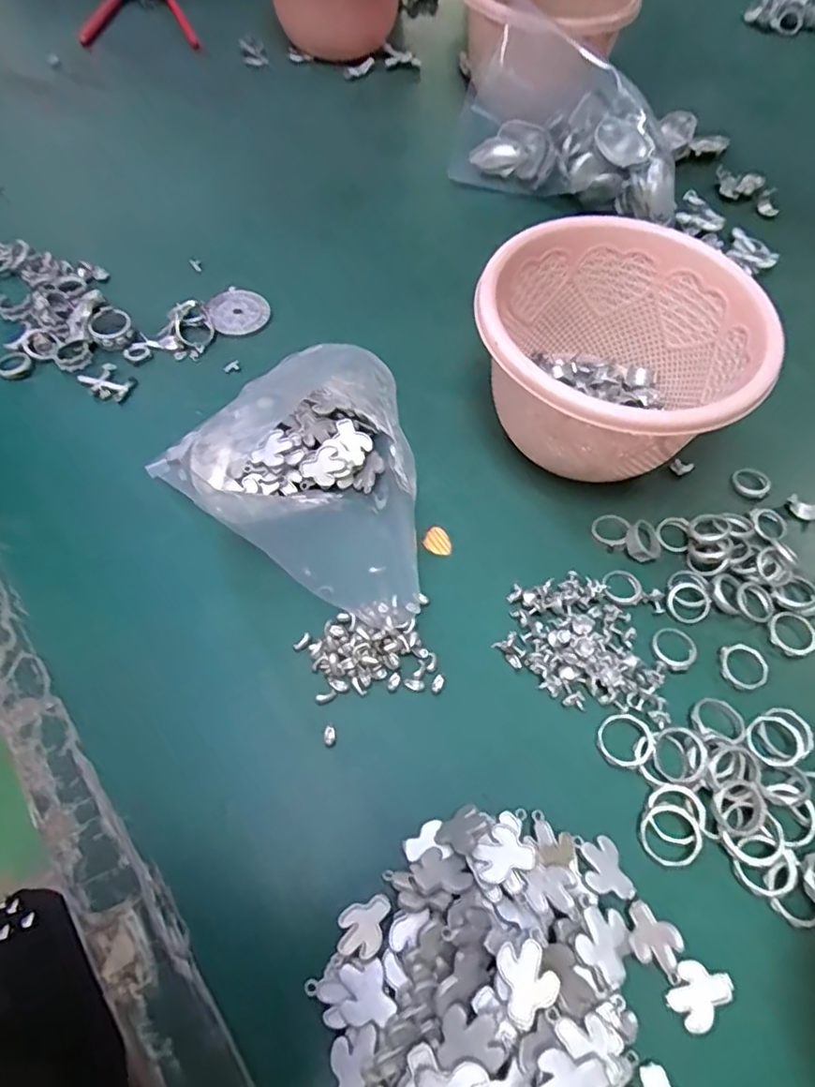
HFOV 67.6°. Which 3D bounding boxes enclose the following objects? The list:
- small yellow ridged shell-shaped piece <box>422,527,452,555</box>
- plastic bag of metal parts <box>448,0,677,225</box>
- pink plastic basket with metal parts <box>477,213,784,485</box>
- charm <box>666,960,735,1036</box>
[{"bbox_3d":[0.016,-0.002,0.340,0.015,0.004,0.019,-7,61,-5],"label":"small yellow ridged shell-shaped piece"},{"bbox_3d":[0.130,-0.329,0.471,0.176,0.099,0.077,15,62,7],"label":"plastic bag of metal parts"},{"bbox_3d":[0.112,-0.101,0.349,0.141,0.092,0.143,13,61,6],"label":"pink plastic basket with metal parts"},{"bbox_3d":[0.113,0.173,0.234,0.024,0.004,0.019,-37,68,-19],"label":"charm"}]

